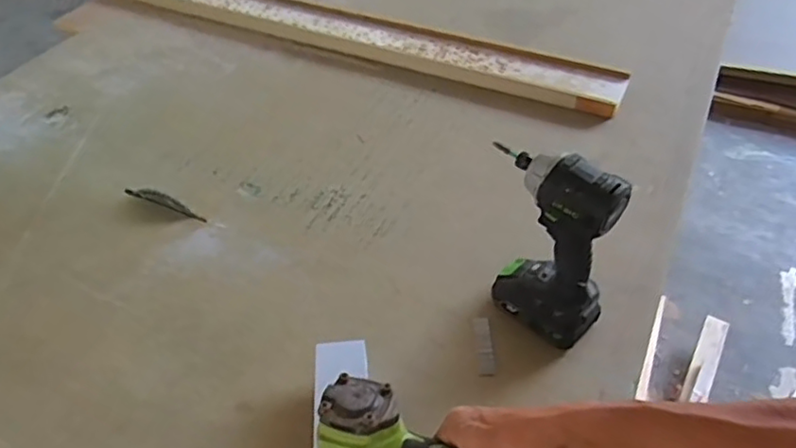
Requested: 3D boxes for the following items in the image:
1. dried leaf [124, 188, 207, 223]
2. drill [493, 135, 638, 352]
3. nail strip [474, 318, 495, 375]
[{"bbox_3d":[-0.352,-0.035,0.950,0.153,0.007,0.019,19,49,17],"label":"dried leaf"},{"bbox_3d":[0.173,0.026,0.716,0.068,0.236,0.143,-34,56,-29],"label":"drill"},{"bbox_3d":[0.104,0.148,0.762,0.020,0.004,0.081,0,46,-1],"label":"nail strip"}]

